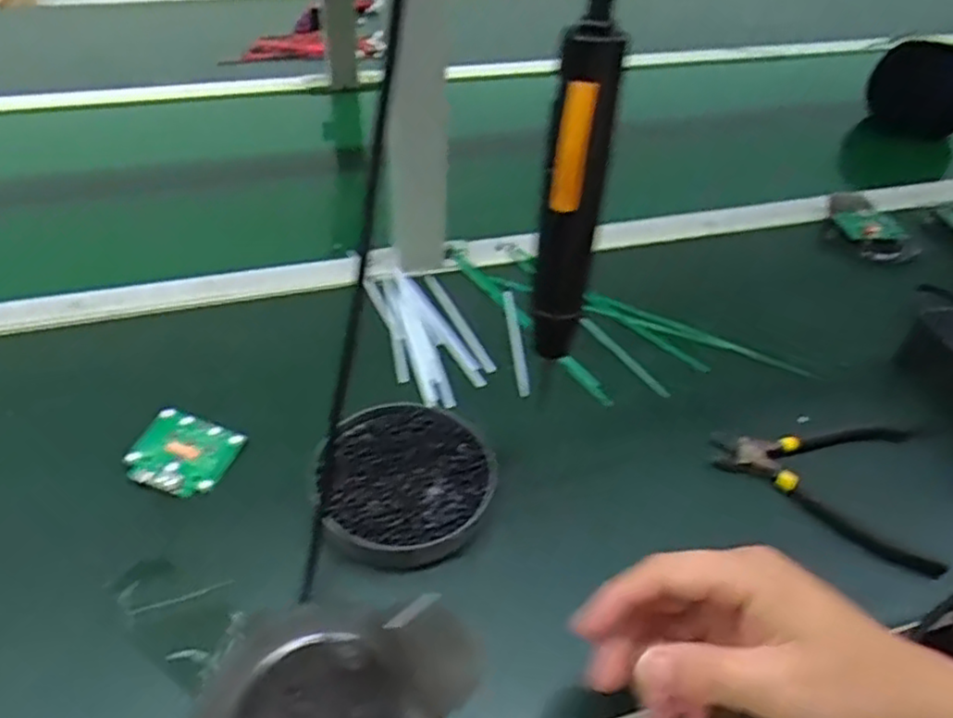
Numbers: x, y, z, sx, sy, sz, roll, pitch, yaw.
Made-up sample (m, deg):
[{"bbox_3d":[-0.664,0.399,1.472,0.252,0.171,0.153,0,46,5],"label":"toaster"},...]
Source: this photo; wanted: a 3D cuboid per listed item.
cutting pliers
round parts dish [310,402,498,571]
[{"bbox_3d":[0.232,0.081,0.472,0.135,0.017,0.114,10,43,6],"label":"cutting pliers"},{"bbox_3d":[-0.046,0.079,0.448,0.110,0.024,0.115,2,43,-2],"label":"round parts dish"}]

